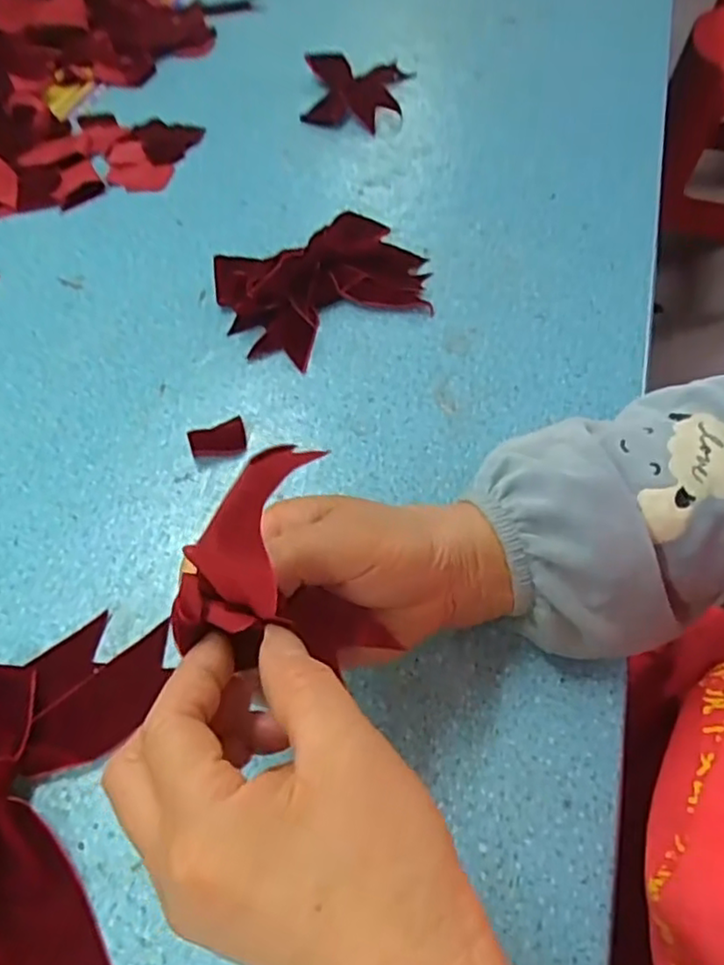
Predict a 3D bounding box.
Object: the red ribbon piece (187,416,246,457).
[{"bbox_3d":[-0.088,-0.027,0.415,0.034,0.004,0.026,-17,57,-12],"label":"red ribbon piece"}]

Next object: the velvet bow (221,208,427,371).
[{"bbox_3d":[-0.024,-0.147,0.477,0.150,0.035,0.116,-21,58,-14],"label":"velvet bow"}]

